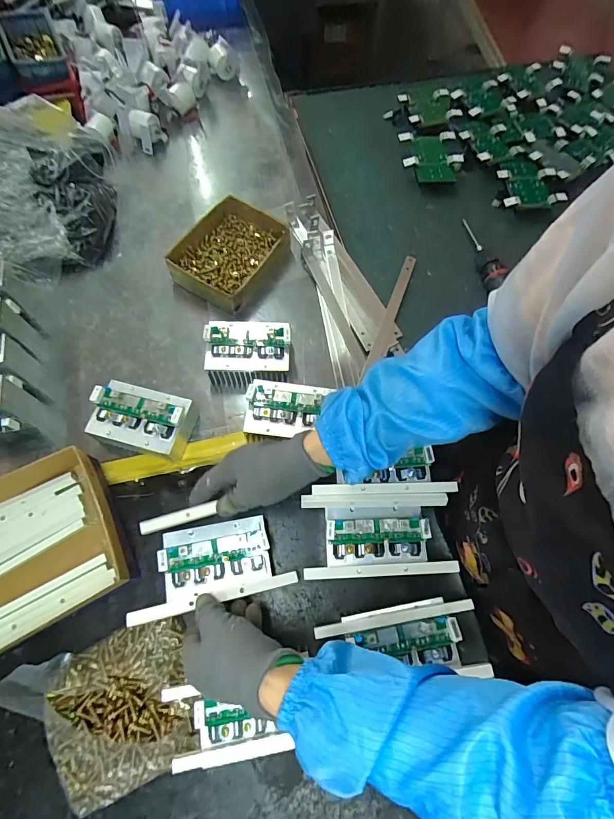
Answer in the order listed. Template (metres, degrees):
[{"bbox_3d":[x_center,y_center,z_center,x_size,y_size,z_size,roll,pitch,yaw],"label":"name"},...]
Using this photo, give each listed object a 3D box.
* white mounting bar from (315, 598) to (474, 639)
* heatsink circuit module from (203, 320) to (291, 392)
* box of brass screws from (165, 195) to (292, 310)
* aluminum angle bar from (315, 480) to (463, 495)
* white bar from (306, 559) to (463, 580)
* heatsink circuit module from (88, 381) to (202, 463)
[{"bbox_3d":[0.097,0.229,0.442,0.176,0.006,0.011,-8,69,-6],"label":"white mounting bar"},{"bbox_3d":[-0.085,-0.079,0.581,0.119,0.059,0.090,4,68,-1],"label":"heatsink circuit module"},{"bbox_3d":[-0.125,-0.251,0.660,0.139,0.053,0.176,33,70,10],"label":"box of brass screws"},{"bbox_3d":[0.096,0.096,0.493,0.177,0.006,0.014,-1,68,-3],"label":"aluminum angle bar"},{"bbox_3d":[0.086,0.183,0.460,0.176,0.006,0.013,-2,68,-4],"label":"white bar"},{"bbox_3d":[-0.218,0.013,0.535,0.117,0.061,0.077,13,68,2],"label":"heatsink circuit module"}]

